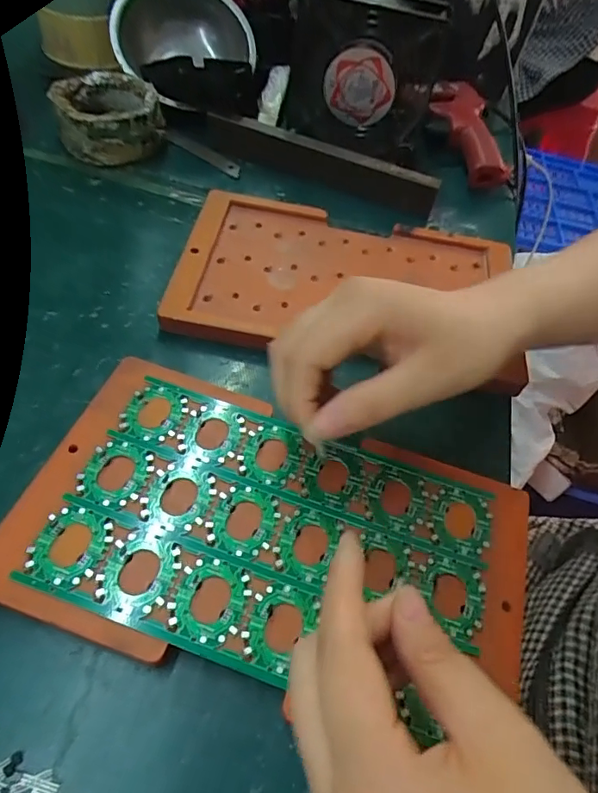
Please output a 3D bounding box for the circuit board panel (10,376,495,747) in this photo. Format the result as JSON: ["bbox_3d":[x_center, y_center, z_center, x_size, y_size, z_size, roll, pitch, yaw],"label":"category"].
[{"bbox_3d":[-0.011,0.065,0.245,0.199,0.004,0.119,18,54,5],"label":"circuit board panel"}]

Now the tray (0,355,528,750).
[{"bbox_3d":[-0.013,0.065,0.245,0.240,0.014,0.137,19,53,5],"label":"tray"}]

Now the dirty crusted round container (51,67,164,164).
[{"bbox_3d":[-0.162,-0.239,0.437,0.083,0.046,0.083,4,54,-6],"label":"dirty crusted round container"}]

